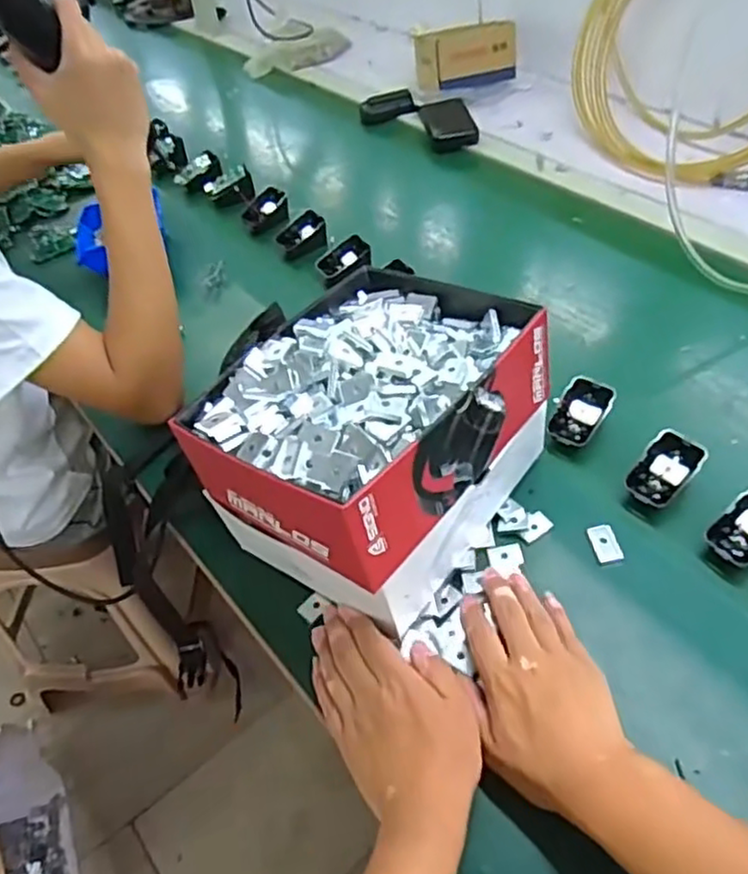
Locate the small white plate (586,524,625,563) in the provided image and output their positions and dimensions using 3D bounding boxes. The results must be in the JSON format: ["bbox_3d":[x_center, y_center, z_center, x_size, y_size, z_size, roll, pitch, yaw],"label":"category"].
[{"bbox_3d":[0.199,0.091,0.591,0.022,0.005,0.036,-9,47,-1],"label":"small white plate"}]

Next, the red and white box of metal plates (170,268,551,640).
[{"bbox_3d":[-0.001,-0.005,0.582,0.214,0.174,0.246,28,57,28],"label":"red and white box of metal plates"}]

